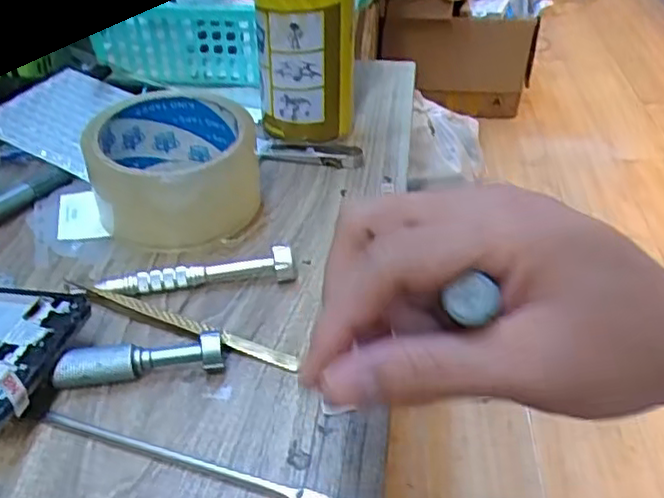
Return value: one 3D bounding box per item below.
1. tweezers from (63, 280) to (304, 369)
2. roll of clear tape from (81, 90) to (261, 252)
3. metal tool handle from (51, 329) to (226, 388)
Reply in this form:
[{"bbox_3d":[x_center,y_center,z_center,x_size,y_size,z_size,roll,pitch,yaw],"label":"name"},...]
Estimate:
[{"bbox_3d":[-0.073,0.034,0.331,0.125,0.006,0.013,14,38,18],"label":"tweezers"},{"bbox_3d":[-0.093,-0.050,0.409,0.097,0.055,0.086,-6,37,-9],"label":"roll of clear tape"},{"bbox_3d":[-0.084,0.049,0.301,0.072,0.018,0.012,-3,36,-5],"label":"metal tool handle"}]

